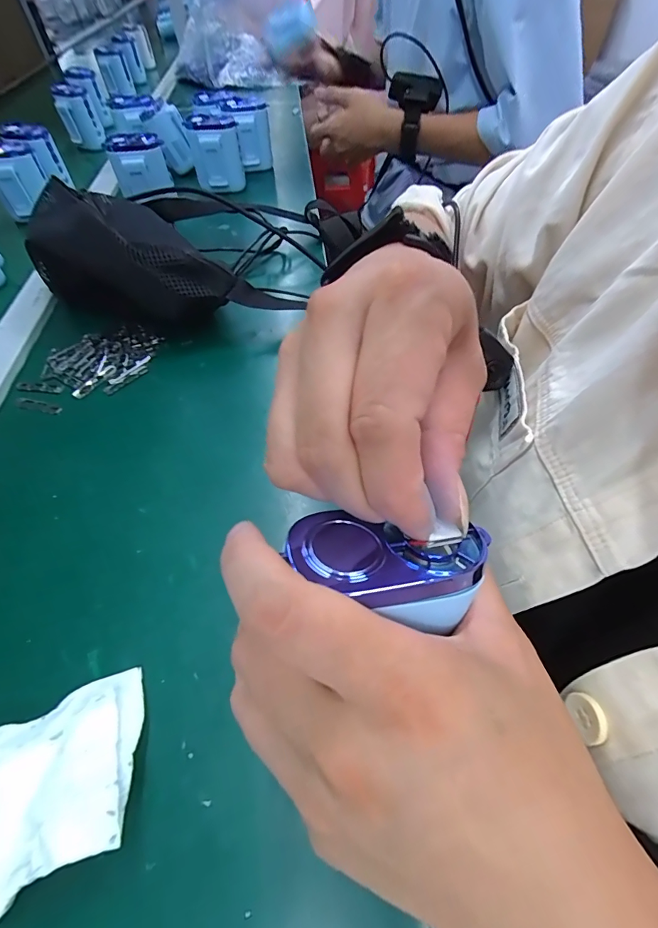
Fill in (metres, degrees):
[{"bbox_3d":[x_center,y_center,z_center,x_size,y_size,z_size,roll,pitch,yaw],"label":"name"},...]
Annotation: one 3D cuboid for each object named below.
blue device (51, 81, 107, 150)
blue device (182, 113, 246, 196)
[{"bbox_3d":[-0.454,-0.630,0.731,0.063,0.088,0.084,-25,57,-15],"label":"blue device"},{"bbox_3d":[-0.159,-0.435,0.571,0.067,0.084,0.054,-14,55,-8],"label":"blue device"}]

